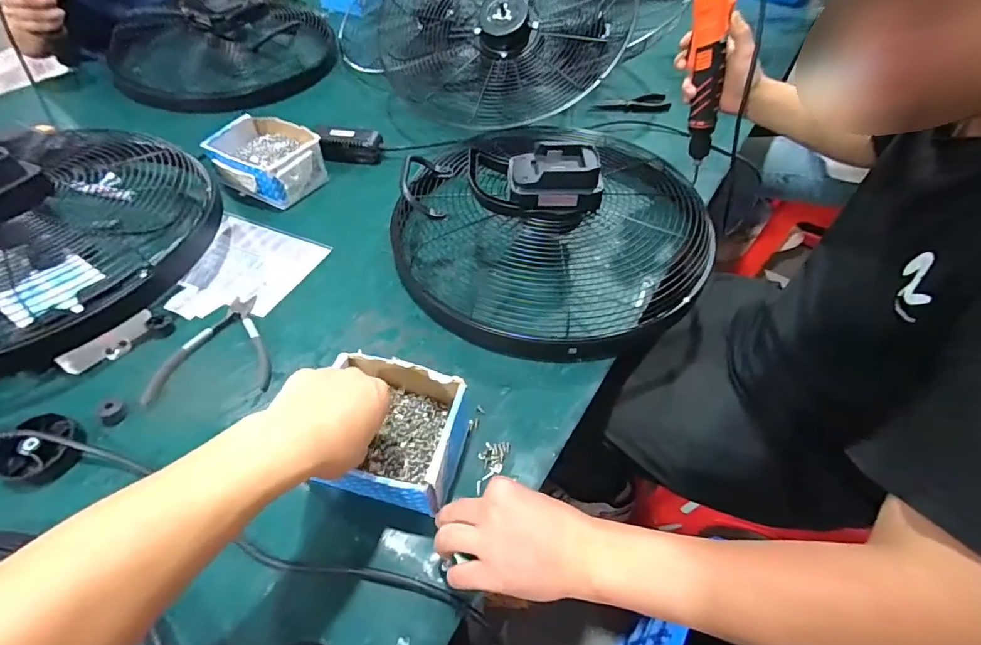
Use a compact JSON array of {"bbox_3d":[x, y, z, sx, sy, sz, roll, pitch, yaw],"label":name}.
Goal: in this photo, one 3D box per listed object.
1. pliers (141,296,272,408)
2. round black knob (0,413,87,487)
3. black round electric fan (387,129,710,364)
[{"bbox_3d":[-0.321,0.026,0.560,0.129,0.015,0.143,-8,51,-9],"label":"pliers"},{"bbox_3d":[-0.441,0.123,0.465,0.065,0.029,0.065,10,51,6],"label":"round black knob"},{"bbox_3d":[0.081,-0.142,0.641,0.392,0.128,0.373,1,54,-1],"label":"black round electric fan"}]

